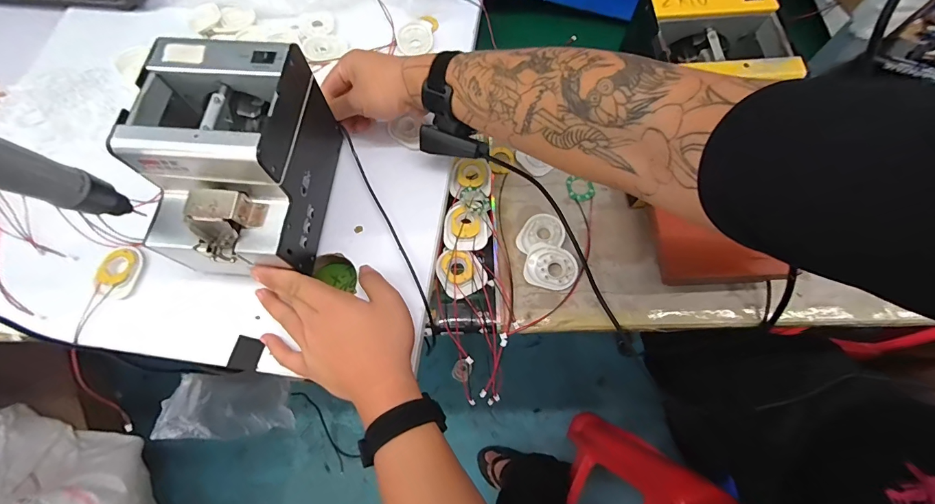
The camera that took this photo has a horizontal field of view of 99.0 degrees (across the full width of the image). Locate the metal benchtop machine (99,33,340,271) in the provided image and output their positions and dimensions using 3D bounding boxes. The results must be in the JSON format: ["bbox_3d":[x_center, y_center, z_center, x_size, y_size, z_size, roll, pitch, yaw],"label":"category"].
[{"bbox_3d":[-0.221,-0.083,0.387,0.128,0.138,0.172,5,69,3],"label":"metal benchtop machine"}]

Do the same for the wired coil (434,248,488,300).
[{"bbox_3d":[-0.008,0.022,0.447,0.049,0.006,0.057,-28,71,-10],"label":"wired coil"}]

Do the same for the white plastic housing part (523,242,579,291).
[{"bbox_3d":[0.095,0.018,0.450,0.057,0.014,0.048,16,70,7],"label":"white plastic housing part"}]

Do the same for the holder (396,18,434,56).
[{"bbox_3d":[-0.071,-0.294,0.545,0.047,0.017,0.048,-2,69,0],"label":"holder"}]

